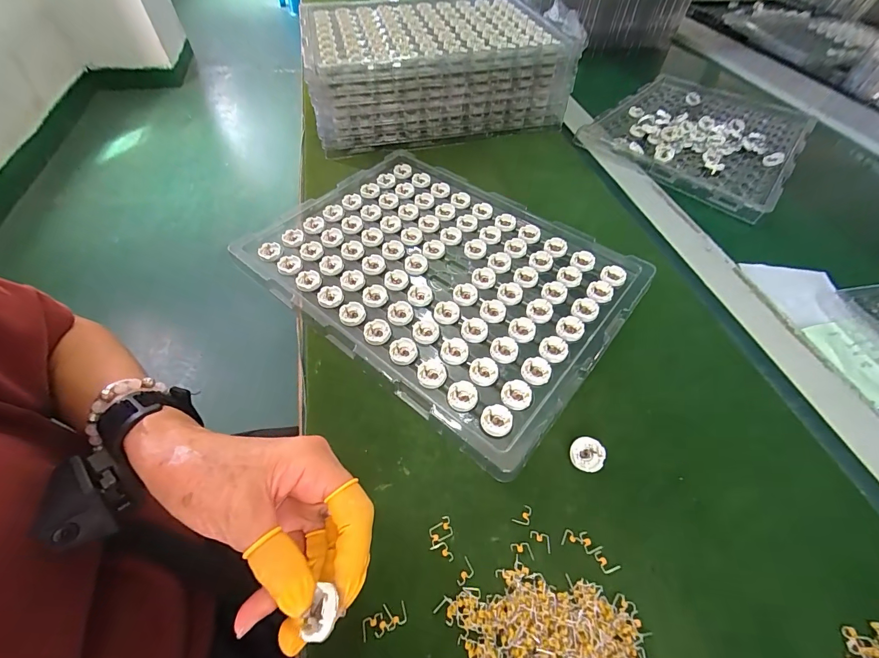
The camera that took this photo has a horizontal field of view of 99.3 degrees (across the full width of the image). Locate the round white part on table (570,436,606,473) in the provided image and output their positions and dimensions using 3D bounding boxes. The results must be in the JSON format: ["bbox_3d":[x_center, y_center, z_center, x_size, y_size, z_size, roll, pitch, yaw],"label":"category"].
[{"bbox_3d":[0.105,0.089,0.264,0.021,0.010,0.023,1,54,-1],"label":"round white part on table"}]

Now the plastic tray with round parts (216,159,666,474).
[{"bbox_3d":[-0.008,-0.067,0.372,0.353,0.016,0.253,34,60,21],"label":"plastic tray with round parts"}]

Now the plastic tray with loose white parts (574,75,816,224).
[{"bbox_3d":[0.400,-0.306,0.560,0.248,0.016,0.352,36,60,22],"label":"plastic tray with loose white parts"}]

